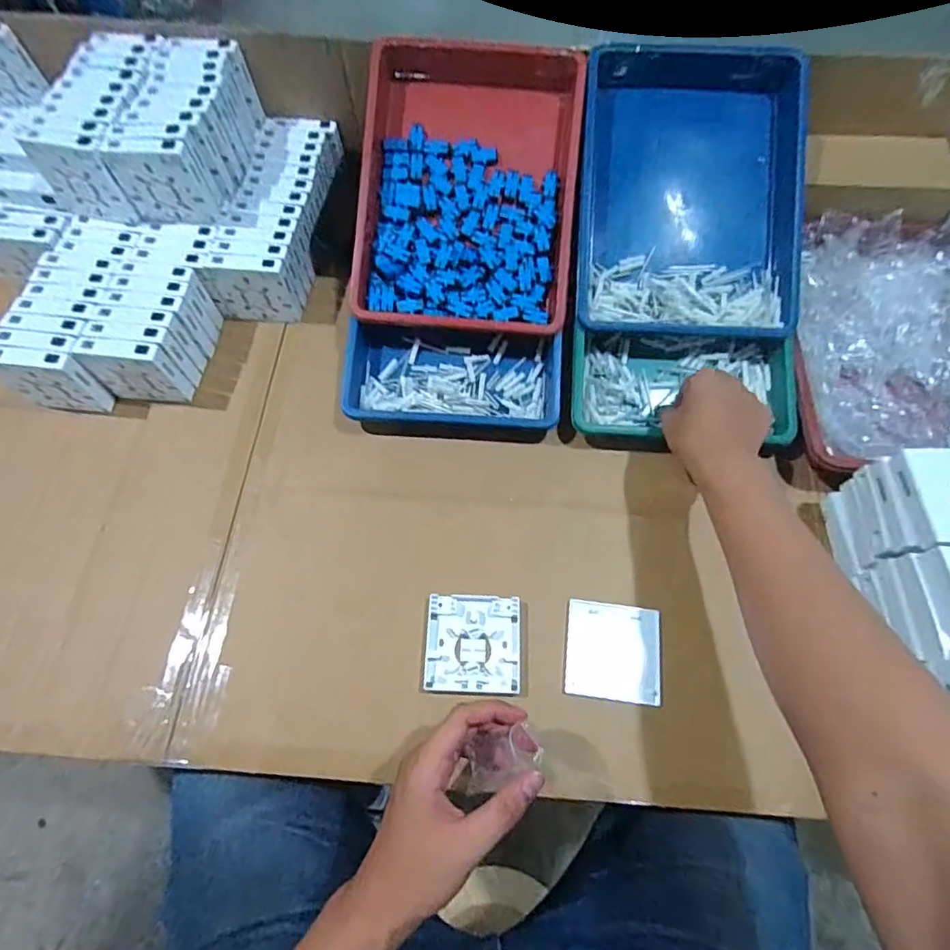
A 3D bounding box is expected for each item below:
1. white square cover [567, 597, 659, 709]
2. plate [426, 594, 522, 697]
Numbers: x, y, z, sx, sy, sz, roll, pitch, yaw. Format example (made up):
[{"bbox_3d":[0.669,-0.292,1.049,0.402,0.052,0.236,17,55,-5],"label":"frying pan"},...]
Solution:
[{"bbox_3d":[0.130,0.164,0.504,0.087,0.010,0.086,7,66,3],"label":"white square cover"},{"bbox_3d":[-0.001,0.157,0.504,0.086,0.009,0.085,2,66,1],"label":"plate"}]

